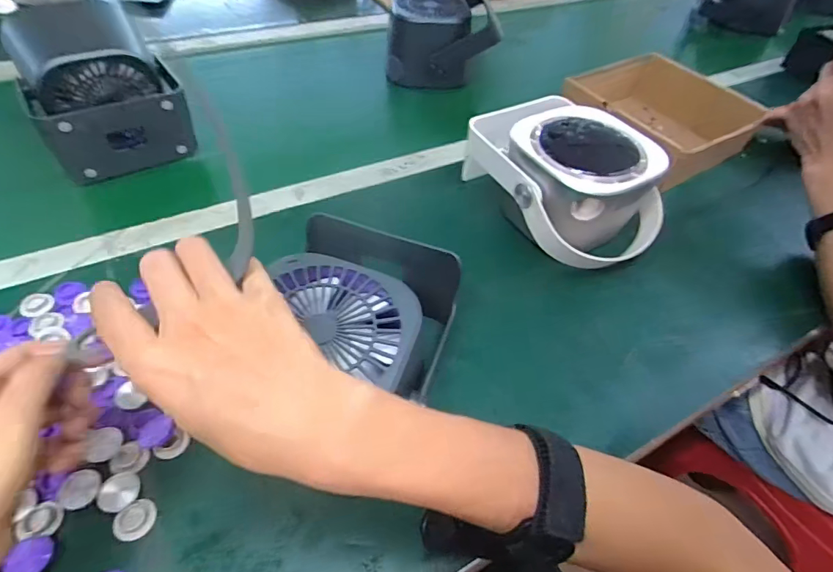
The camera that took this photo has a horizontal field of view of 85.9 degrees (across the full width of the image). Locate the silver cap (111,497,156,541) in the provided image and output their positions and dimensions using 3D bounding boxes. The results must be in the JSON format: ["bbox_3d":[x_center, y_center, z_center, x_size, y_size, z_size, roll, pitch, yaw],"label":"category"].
[{"bbox_3d":[-0.191,0.159,0.304,0.026,0.004,0.023,-34,61,-28],"label":"silver cap"}]

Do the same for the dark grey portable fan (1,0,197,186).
[{"bbox_3d":[-0.367,-0.235,0.524,0.147,0.127,0.147,-24,57,-23],"label":"dark grey portable fan"}]

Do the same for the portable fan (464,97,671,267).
[{"bbox_3d":[0.170,-0.121,0.514,0.165,0.109,0.207,-21,55,-21],"label":"portable fan"}]

